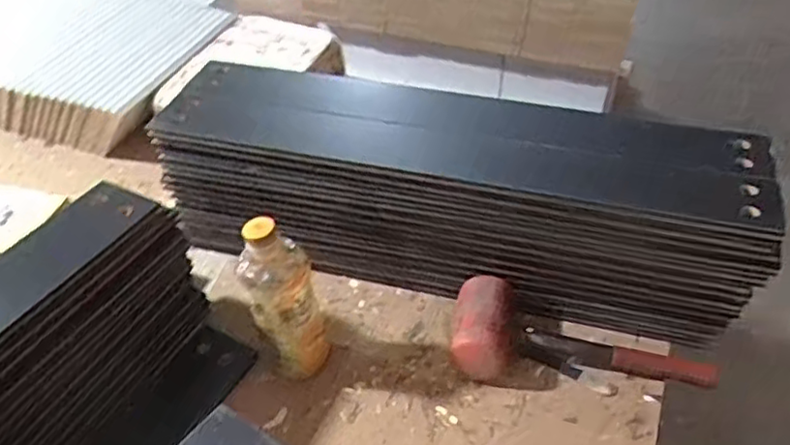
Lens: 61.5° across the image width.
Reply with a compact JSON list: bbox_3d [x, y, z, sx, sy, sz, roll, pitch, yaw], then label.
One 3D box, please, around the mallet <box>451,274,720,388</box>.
[{"bbox_3d":[0.207,0.146,0.743,0.294,0.057,0.116,16,40,-1],"label":"mallet"}]

